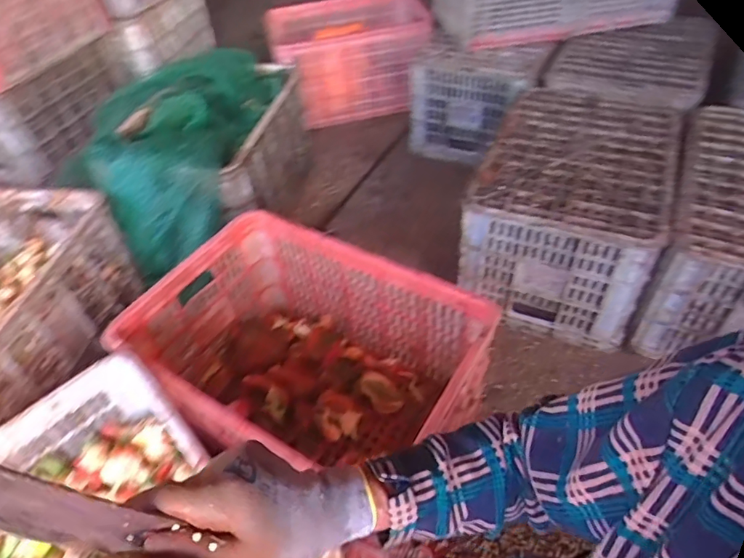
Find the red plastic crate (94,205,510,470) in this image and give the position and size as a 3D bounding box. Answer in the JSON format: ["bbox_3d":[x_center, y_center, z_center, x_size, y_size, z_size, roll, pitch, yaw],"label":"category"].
[{"bbox_3d":[-0.121,0.149,0.856,0.560,0.290,0.371,20,51,22],"label":"red plastic crate"}]

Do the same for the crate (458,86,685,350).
[{"bbox_3d":[0.443,-0.176,1.112,0.347,0.266,0.538,17,50,21],"label":"crate"}]

